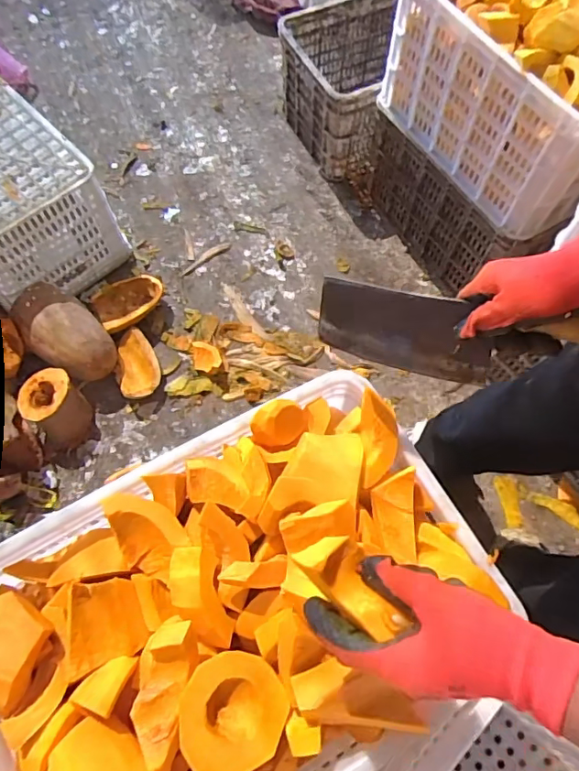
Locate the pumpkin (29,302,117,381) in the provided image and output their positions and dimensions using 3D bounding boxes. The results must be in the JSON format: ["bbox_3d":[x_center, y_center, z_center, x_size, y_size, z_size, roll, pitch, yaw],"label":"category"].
[{"bbox_3d":[-0.480,-0.093,1.145,0.143,0.101,0.165,-42,73,-16],"label":"pumpkin"}]

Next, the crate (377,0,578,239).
[{"bbox_3d":[0.483,-0.608,1.029,0.341,0.323,0.502,-27,70,-11],"label":"crate"}]

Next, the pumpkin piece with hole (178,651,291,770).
[{"bbox_3d":[-0.050,0.295,0.465,0.093,0.028,0.093,11,58,-18],"label":"pumpkin piece with hole"}]

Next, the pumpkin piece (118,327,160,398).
[{"bbox_3d":[-0.350,-0.052,1.205,0.086,0.043,0.178,-9,67,-4],"label":"pumpkin piece"}]

